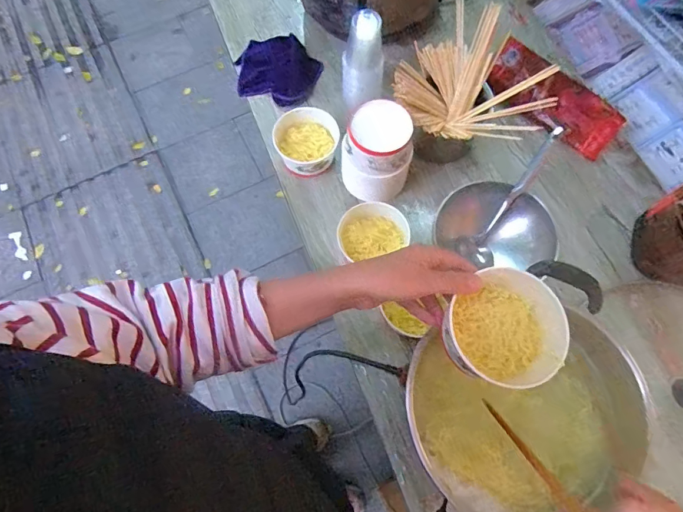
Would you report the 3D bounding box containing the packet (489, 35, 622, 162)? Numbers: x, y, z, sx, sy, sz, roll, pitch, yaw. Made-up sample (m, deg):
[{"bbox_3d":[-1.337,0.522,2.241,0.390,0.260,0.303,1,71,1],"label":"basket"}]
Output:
[{"bbox_3d":[0.379,-0.279,0.790,0.243,0.029,0.129,35,73,2],"label":"packet"}]

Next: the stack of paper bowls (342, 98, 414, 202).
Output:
[{"bbox_3d":[0.053,-0.153,0.696,0.092,0.150,0.096,-42,74,-14],"label":"stack of paper bowls"}]

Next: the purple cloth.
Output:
[{"bbox_3d":[-0.118,-0.366,0.858,0.152,0.032,0.153,7,69,3],"label":"purple cloth"}]

